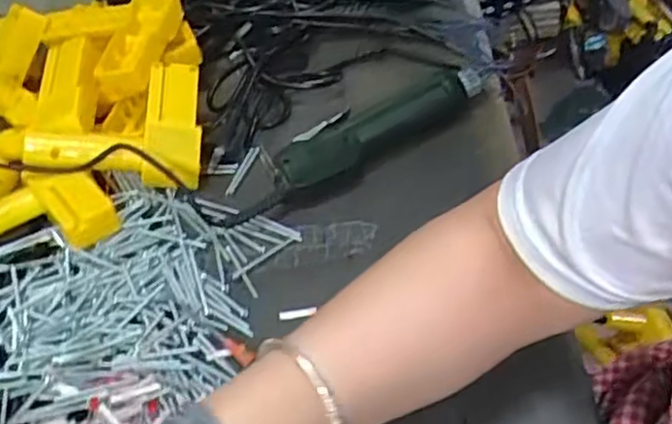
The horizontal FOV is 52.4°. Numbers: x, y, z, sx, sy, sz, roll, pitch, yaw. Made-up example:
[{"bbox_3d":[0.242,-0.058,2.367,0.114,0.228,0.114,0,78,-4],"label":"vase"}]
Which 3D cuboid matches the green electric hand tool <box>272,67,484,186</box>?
[{"bbox_3d":[0.040,-0.079,0.604,0.223,0.034,0.052,-31,49,-21],"label":"green electric hand tool"}]

